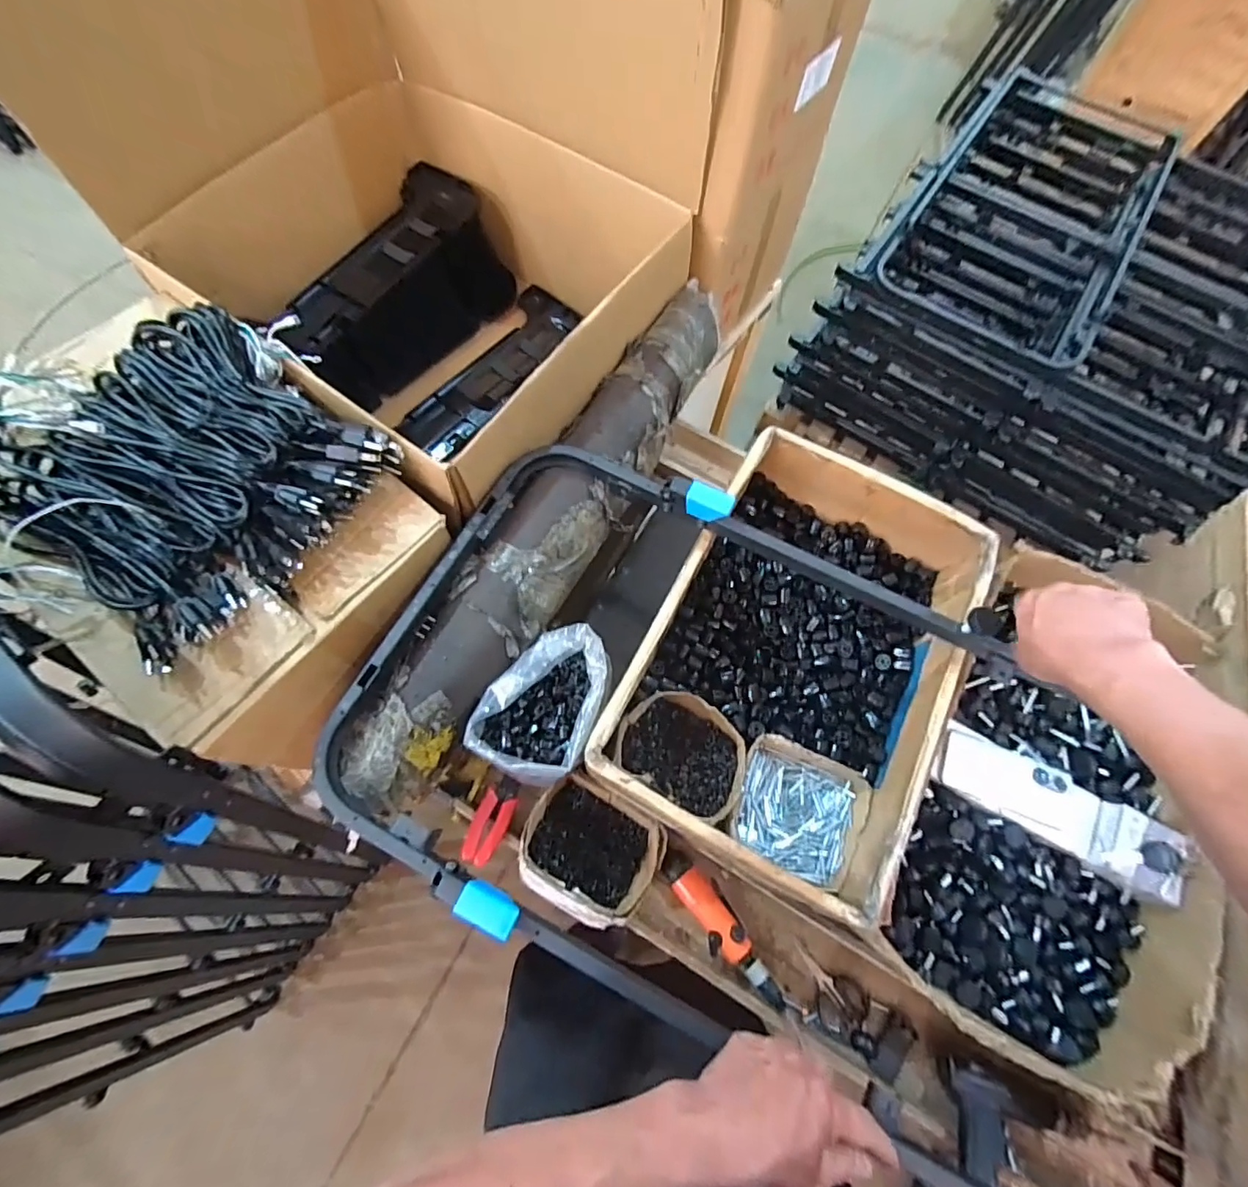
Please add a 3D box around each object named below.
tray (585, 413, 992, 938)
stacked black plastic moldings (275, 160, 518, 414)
[{"bbox_3d":[0.223,0.075,0.711,0.338,0.139,0.515,28,70,8],"label":"tray"},{"bbox_3d":[-0.396,-0.518,0.950,0.205,0.160,0.431,34,71,10],"label":"stacked black plastic moldings"}]

